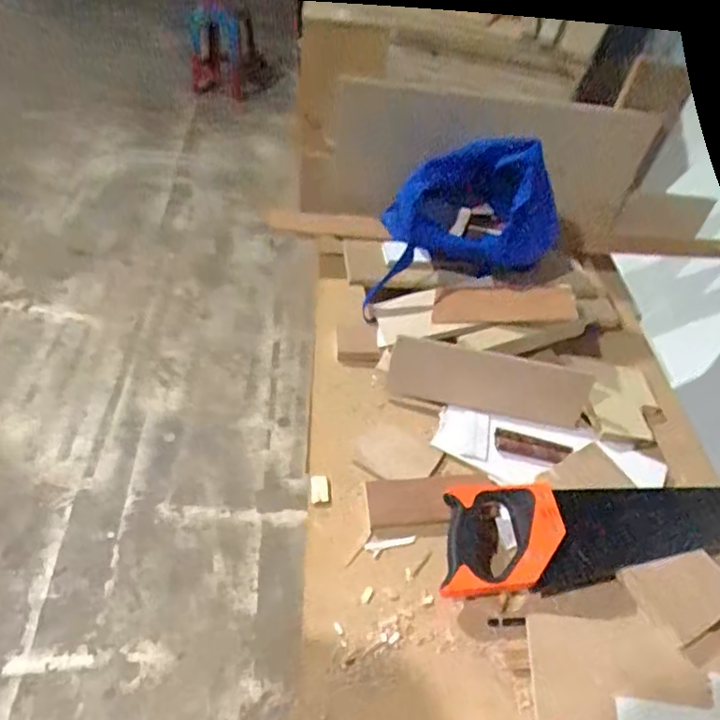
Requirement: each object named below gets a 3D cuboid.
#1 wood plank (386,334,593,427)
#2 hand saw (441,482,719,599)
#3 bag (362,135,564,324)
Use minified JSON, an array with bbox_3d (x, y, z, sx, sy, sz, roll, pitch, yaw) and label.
[{"bbox_3d":[0.168,0.031,0.774,0.253,0.082,0.008,10,26,0],"label":"wood plank"},{"bbox_3d":[0.334,0.177,0.678,0.522,0.042,0.112,-5,47,-10],"label":"hand saw"},{"bbox_3d":[0.159,-0.200,0.855,0.280,0.175,0.132,3,45,-4],"label":"bag"}]

